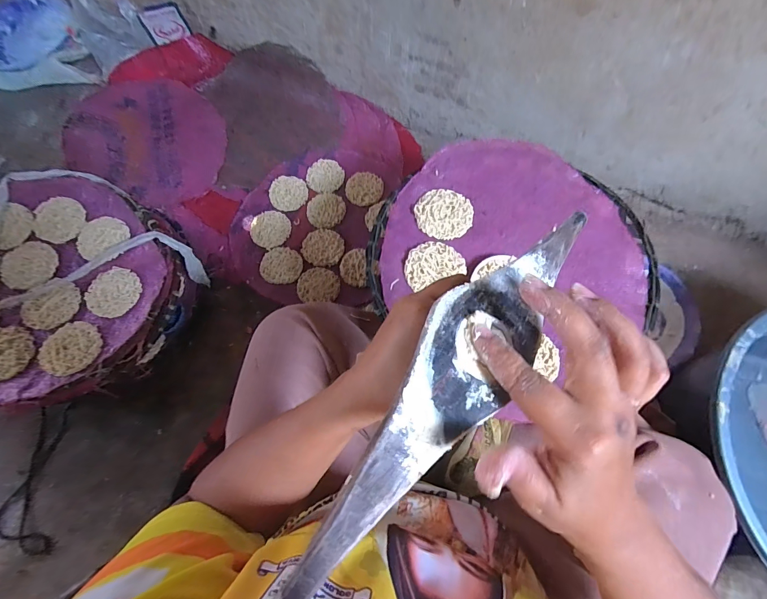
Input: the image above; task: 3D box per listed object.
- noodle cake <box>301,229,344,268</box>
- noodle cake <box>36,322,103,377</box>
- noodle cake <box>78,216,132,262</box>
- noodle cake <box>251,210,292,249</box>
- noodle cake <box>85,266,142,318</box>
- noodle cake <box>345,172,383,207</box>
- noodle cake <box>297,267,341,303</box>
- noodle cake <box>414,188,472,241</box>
[{"bbox_3d":[-0.117,-0.101,0.697,0.078,0.014,0.073,0,69,0],"label":"noodle cake"},{"bbox_3d":[-0.453,0.071,0.522,0.086,0.018,0.077,15,70,5],"label":"noodle cake"},{"bbox_3d":[-0.448,-0.099,0.574,0.087,0.008,0.075,14,70,5],"label":"noodle cake"},{"bbox_3d":[-0.222,-0.139,0.707,0.075,0.009,0.076,0,69,0],"label":"noodle cake"},{"bbox_3d":[-0.408,-0.011,0.545,0.077,0.020,0.078,0,69,0],"label":"noodle cake"},{"bbox_3d":[-0.038,-0.223,0.726,0.072,0.011,0.075,1,69,0],"label":"noodle cake"},{"bbox_3d":[-0.121,-0.028,0.678,0.077,0.012,0.067,-2,69,-1],"label":"noodle cake"},{"bbox_3d":[0.083,-0.117,0.487,0.073,0.007,0.072,0,69,0],"label":"noodle cake"}]

